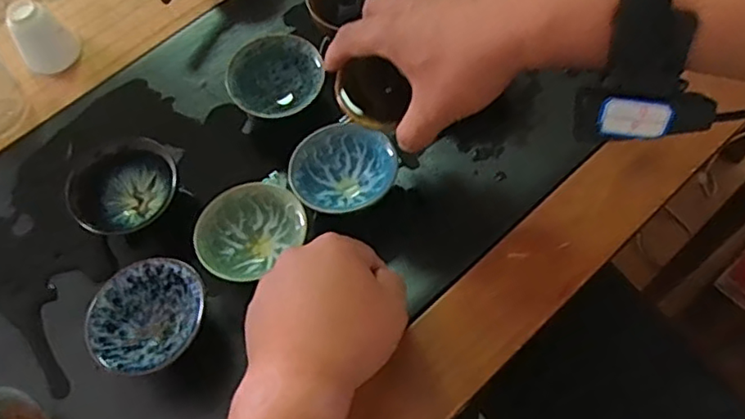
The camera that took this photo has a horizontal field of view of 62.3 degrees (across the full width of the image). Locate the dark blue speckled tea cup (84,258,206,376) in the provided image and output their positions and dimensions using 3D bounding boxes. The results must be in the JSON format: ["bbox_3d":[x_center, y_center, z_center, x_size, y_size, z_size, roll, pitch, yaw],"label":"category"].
[{"bbox_3d":[-0.160,0.081,0.452,0.087,0.038,0.082,-2,65,3],"label":"dark blue speckled tea cup"}]

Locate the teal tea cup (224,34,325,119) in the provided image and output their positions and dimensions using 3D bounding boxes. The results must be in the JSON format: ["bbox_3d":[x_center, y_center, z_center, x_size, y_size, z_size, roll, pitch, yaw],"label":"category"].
[{"bbox_3d":[-0.081,-0.110,0.538,0.081,0.039,0.074,-2,65,3],"label":"teal tea cup"}]

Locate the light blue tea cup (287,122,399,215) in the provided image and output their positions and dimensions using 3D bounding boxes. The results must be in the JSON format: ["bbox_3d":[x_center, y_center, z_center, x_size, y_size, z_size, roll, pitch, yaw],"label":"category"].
[{"bbox_3d":[-0.023,-0.029,0.495,0.071,0.035,0.082,39,74,19],"label":"light blue tea cup"}]

